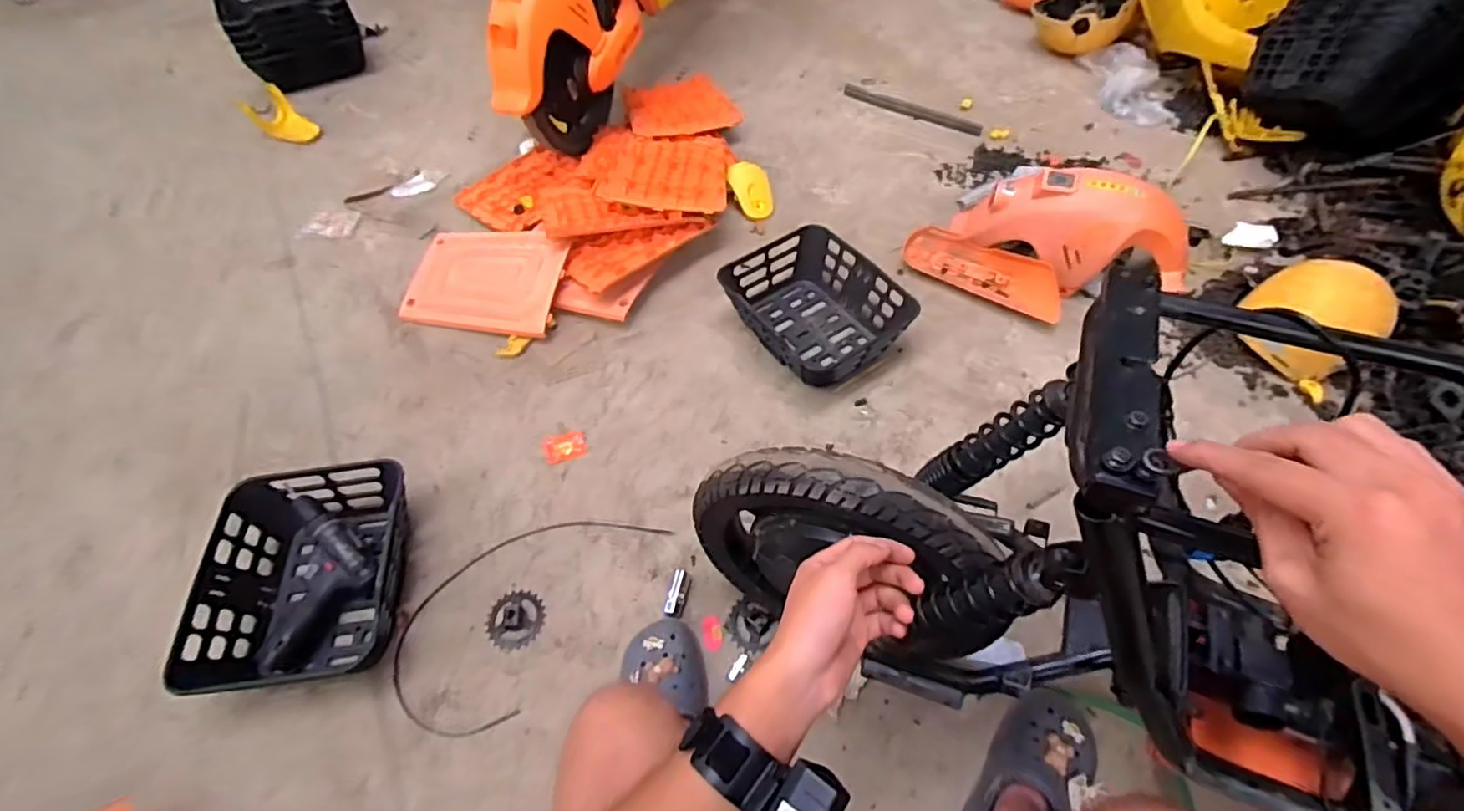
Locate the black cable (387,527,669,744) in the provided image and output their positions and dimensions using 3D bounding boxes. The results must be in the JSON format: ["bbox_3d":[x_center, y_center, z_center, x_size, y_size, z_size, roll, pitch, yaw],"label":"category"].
[{"bbox_3d":[-0.322,0.292,0.979,0.240,0.008,0.420,29,62,21],"label":"black cable"}]

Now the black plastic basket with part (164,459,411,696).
[{"bbox_3d":[-0.626,0.249,0.963,0.270,0.119,0.318,-5,55,-2],"label":"black plastic basket with part"}]

